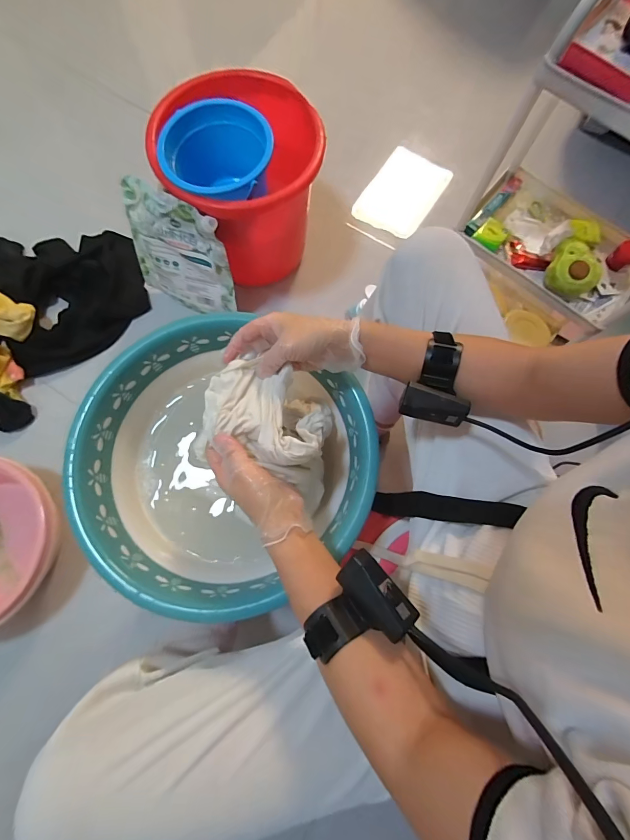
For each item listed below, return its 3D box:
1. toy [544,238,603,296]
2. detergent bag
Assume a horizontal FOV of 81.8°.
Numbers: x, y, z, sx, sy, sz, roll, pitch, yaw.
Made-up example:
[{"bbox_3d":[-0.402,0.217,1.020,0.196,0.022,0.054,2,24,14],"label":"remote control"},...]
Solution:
[{"bbox_3d":[0.435,-0.256,0.607,0.076,0.041,0.082,0,75,-2],"label":"toy"},{"bbox_3d":[-0.290,-0.343,0.773,0.235,0.278,0.023,20,64,2],"label":"detergent bag"}]

